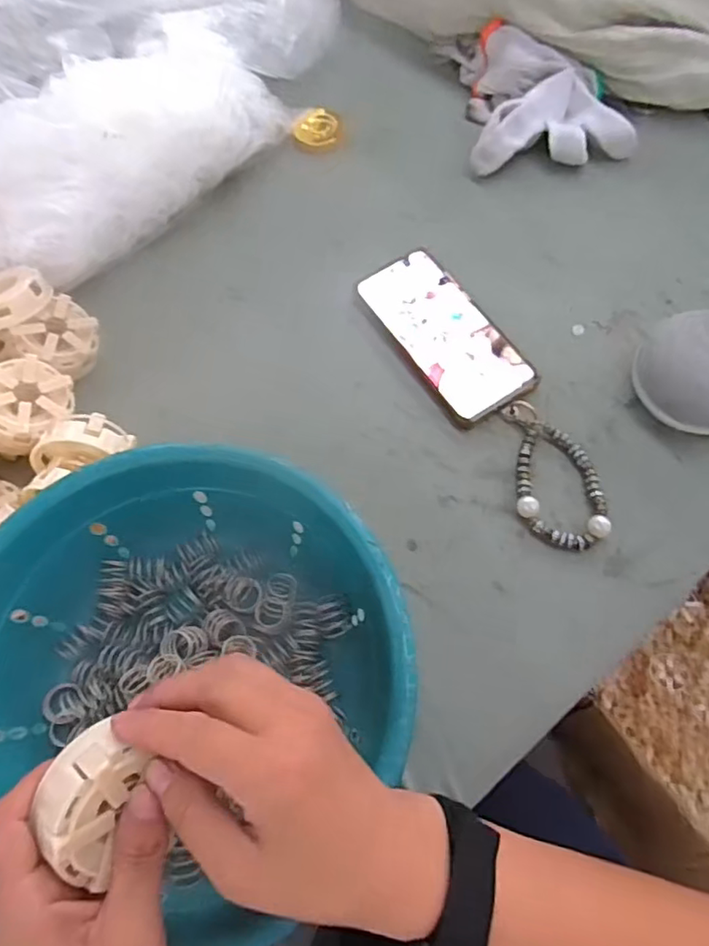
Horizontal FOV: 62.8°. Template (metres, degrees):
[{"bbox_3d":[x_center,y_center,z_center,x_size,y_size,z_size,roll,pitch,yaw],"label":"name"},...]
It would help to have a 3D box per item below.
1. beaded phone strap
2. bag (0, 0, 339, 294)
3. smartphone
[{"bbox_3d":[0.148,-0.001,0.426,0.062,0.012,0.113,-3,67,2],"label":"beaded phone strap"},{"bbox_3d":[-0.217,-0.404,0.556,0.291,0.121,0.488,33,72,15],"label":"bag"},{"bbox_3d":[0.073,-0.117,0.484,0.077,0.008,0.164,-31,69,-10],"label":"smartphone"}]

